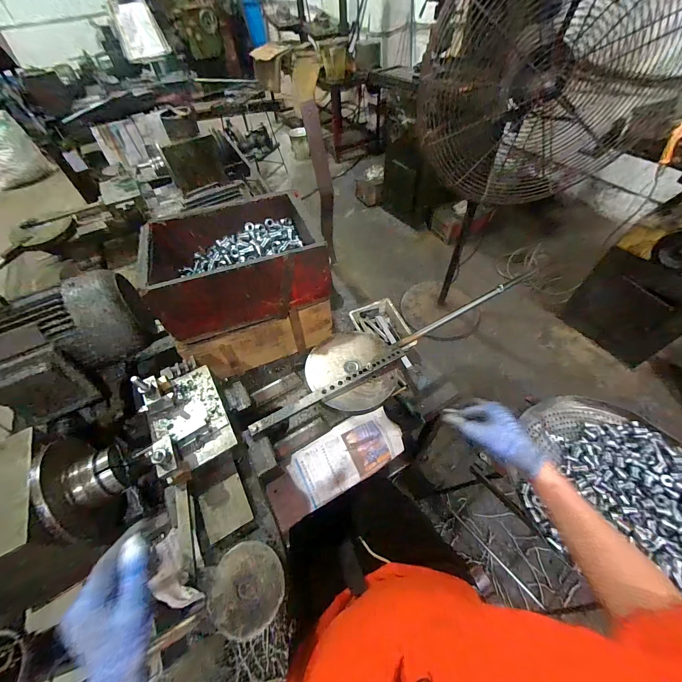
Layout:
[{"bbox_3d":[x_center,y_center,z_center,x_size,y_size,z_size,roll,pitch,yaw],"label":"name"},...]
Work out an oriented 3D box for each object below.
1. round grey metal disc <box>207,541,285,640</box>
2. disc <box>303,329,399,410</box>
[{"bbox_3d":[-0.125,0.325,0.391,0.097,0.012,0.094,-2,53,3],"label":"round grey metal disc"},{"bbox_3d":[0.022,0.059,0.613,0.182,0.018,0.176,-2,53,3],"label":"disc"}]

